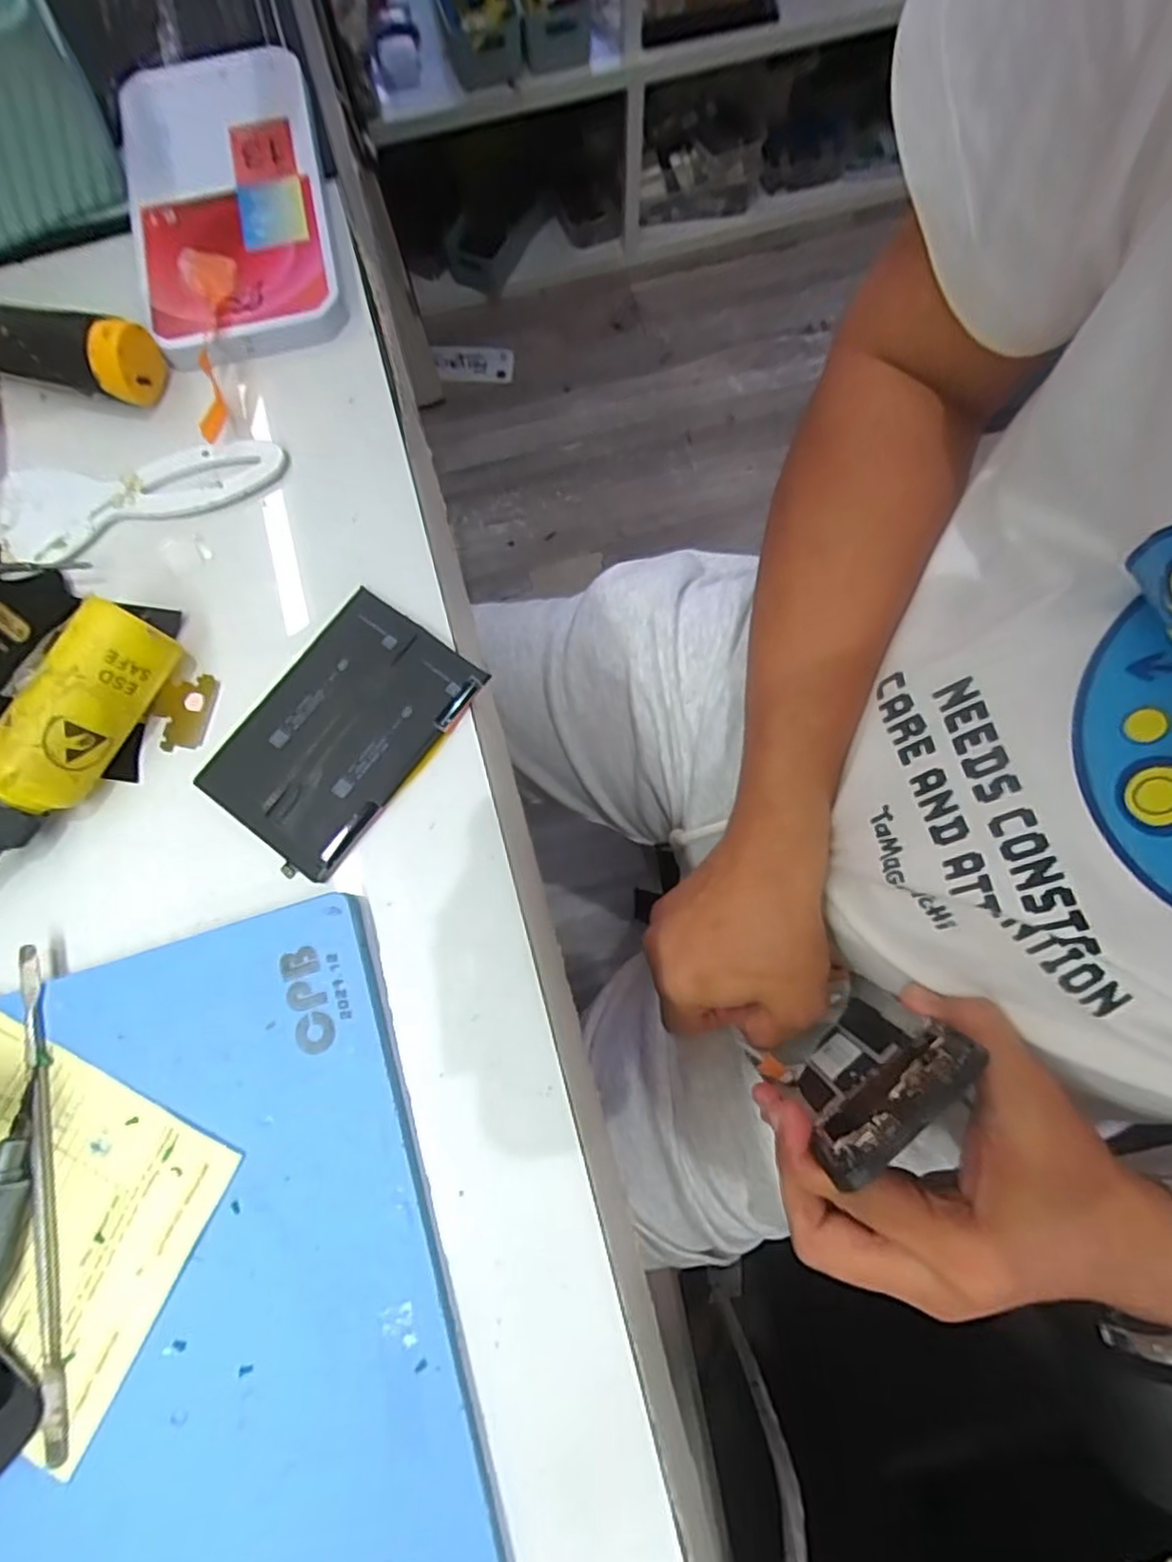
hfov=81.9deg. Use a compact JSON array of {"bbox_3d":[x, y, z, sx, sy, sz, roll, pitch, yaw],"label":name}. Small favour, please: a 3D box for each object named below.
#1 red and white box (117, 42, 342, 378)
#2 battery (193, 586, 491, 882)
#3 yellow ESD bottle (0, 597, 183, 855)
[{"bbox_3d":[-0.173,-0.287,0.327,0.090,0.019,0.179,-12,76,-5],"label":"red and white box"},{"bbox_3d":[-0.098,-0.021,0.272,0.069,0.011,0.103,37,77,8],"label":"battery"},{"bbox_3d":[-0.201,-0.012,0.257,0.033,0.036,0.115,29,76,6],"label":"yellow ESD bottle"}]

